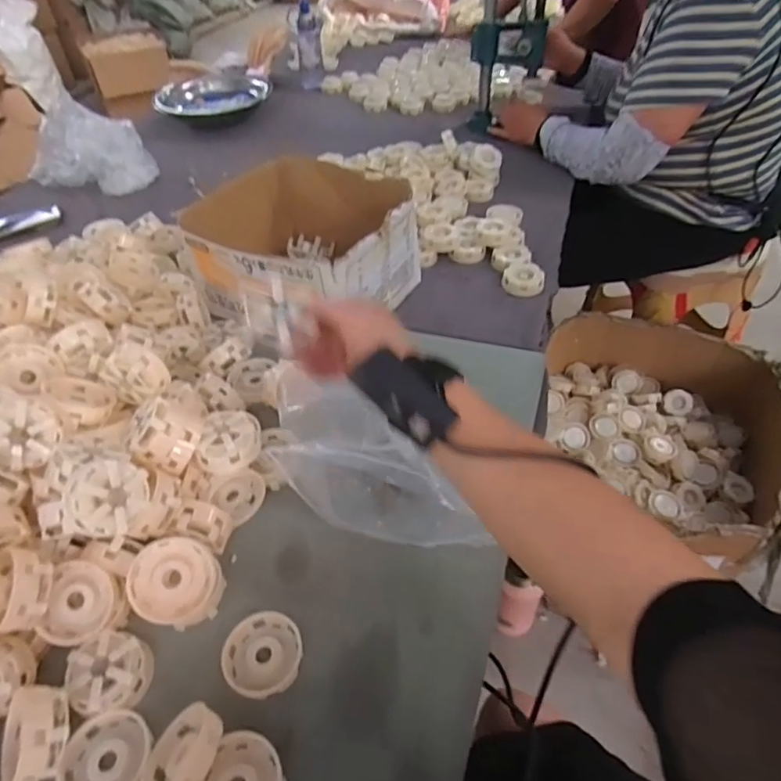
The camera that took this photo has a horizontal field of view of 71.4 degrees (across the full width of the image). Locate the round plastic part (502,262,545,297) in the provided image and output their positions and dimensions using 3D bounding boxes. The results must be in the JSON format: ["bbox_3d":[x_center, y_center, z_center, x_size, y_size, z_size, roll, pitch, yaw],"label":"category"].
[{"bbox_3d":[0.208,-0.174,0.849,0.063,0.018,0.069,-2,45,2],"label":"round plastic part"}]

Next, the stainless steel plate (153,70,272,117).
[{"bbox_3d":[-0.488,-0.846,1.524,0.306,0.043,0.251,-8,45,-4],"label":"stainless steel plate"}]

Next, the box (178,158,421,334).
[{"bbox_3d":[-0.122,-0.208,0.801,0.283,0.139,0.250,17,49,19],"label":"box"}]

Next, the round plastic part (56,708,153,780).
[{"bbox_3d":[-0.225,0.295,0.432,0.067,0.027,0.070,-2,45,2],"label":"round plastic part"}]

